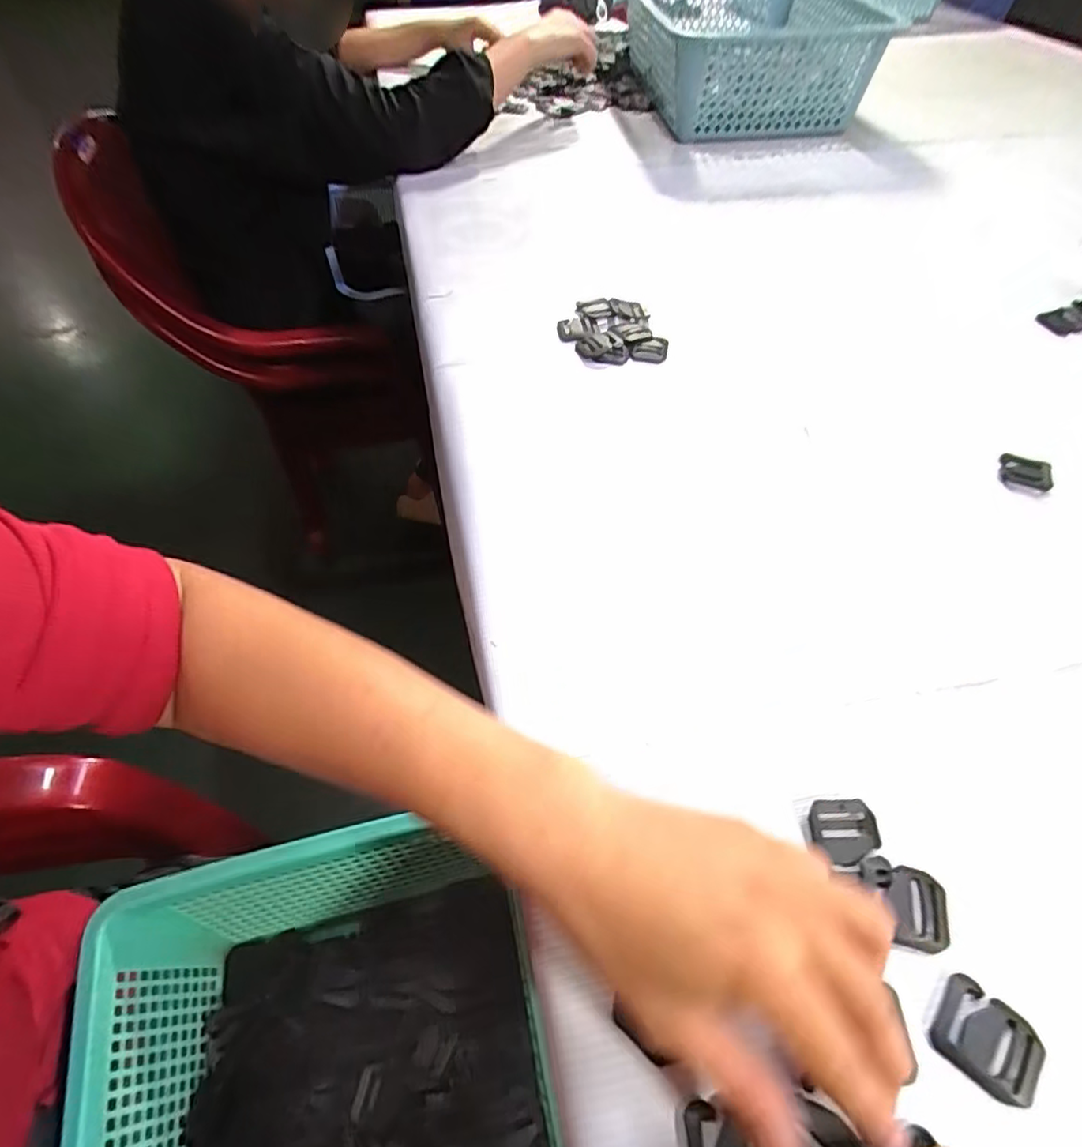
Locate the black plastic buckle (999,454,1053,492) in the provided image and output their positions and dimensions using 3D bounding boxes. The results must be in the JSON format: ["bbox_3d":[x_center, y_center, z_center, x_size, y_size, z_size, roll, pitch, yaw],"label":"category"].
[{"bbox_3d":[0.333,-0.070,0.415,0.032,0.004,0.032,16,54,13],"label":"black plastic buckle"}]

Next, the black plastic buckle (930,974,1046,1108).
[{"bbox_3d":[0.167,0.174,0.226,0.035,0.004,0.030,33,59,24],"label":"black plastic buckle"}]

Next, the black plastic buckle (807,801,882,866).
[{"bbox_3d":[0.136,0.115,0.270,0.028,0.006,0.025,0,52,1],"label":"black plastic buckle"}]

